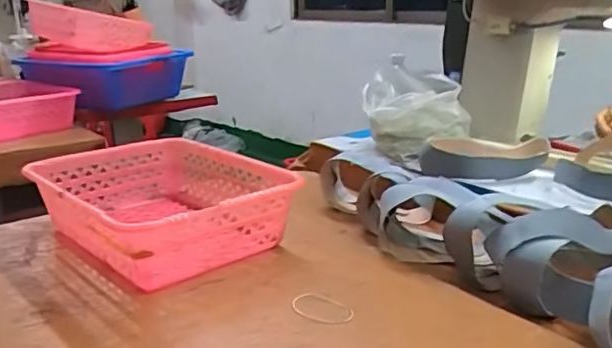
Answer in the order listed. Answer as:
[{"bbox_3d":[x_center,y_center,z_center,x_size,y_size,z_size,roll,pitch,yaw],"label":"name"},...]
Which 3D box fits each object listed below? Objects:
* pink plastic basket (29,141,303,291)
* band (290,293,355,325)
[{"bbox_3d":[-0.240,0.054,0.983,0.321,0.127,0.408,-17,23,-41],"label":"pink plastic basket"},{"bbox_3d":[0.020,0.179,0.767,0.091,0.006,0.057,9,20,29],"label":"band"}]

